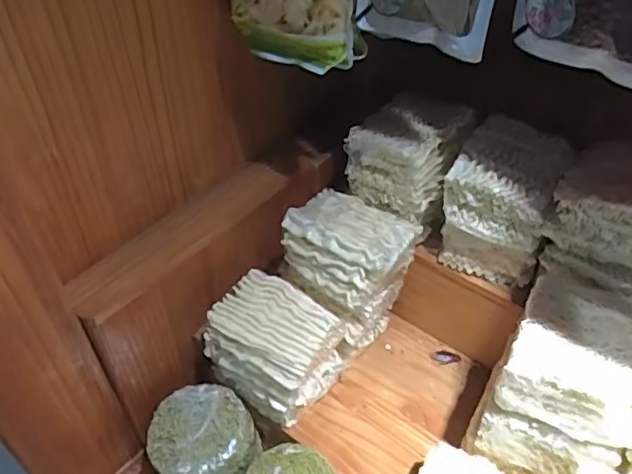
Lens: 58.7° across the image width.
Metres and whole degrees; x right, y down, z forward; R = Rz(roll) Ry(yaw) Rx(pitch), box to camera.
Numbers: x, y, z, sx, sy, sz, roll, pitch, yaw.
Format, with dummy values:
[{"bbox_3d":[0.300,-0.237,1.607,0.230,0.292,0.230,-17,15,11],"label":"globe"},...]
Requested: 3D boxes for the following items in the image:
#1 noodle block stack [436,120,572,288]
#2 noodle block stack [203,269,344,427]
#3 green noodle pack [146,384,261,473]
[{"bbox_3d":[0.215,-0.040,0.639,0.106,0.129,0.124,21,47,23],"label":"noodle block stack"},{"bbox_3d":[-0.048,0.132,0.660,0.134,0.123,0.104,23,48,24],"label":"noodle block stack"},{"bbox_3d":[-0.127,0.273,0.684,0.120,0.164,0.111,-7,43,-5],"label":"green noodle pack"}]

